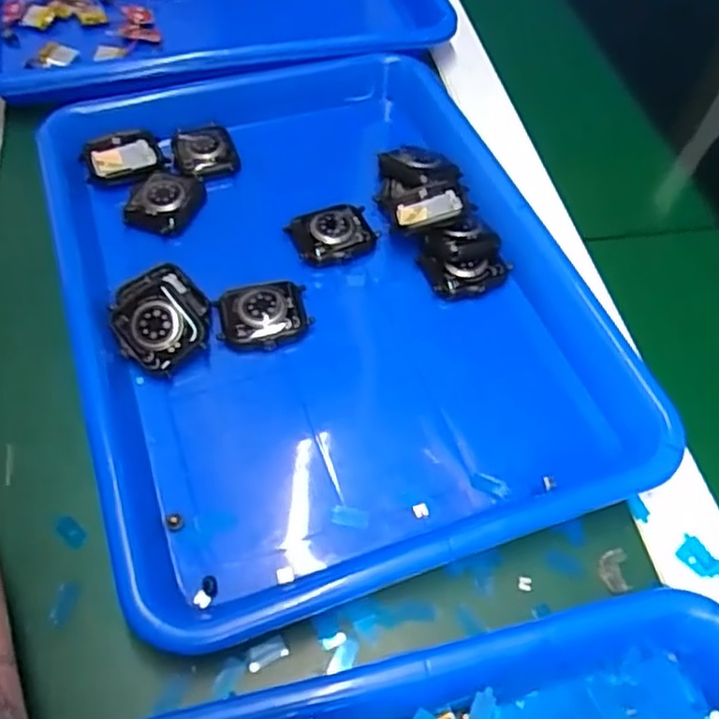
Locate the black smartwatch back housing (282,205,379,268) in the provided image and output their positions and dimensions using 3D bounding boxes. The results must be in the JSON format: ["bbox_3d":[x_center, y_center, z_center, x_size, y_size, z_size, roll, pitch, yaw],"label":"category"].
[{"bbox_3d":[-0.015,-0.072,0.403,0.046,0.013,0.035,-15,58,-13],"label":"black smartwatch back housing"}]

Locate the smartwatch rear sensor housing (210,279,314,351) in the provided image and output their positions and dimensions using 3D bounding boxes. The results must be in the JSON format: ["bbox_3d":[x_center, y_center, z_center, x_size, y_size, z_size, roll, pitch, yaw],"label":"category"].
[{"bbox_3d":[-0.051,-0.022,0.365,0.047,0.014,0.036,-6,56,-7],"label":"smartwatch rear sensor housing"}]

